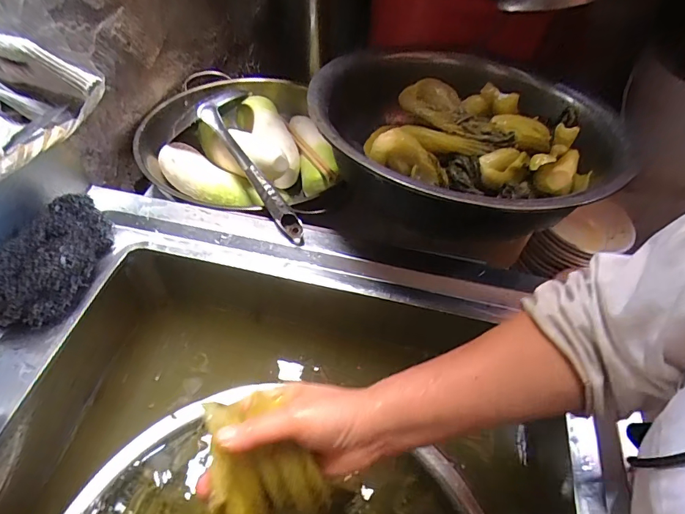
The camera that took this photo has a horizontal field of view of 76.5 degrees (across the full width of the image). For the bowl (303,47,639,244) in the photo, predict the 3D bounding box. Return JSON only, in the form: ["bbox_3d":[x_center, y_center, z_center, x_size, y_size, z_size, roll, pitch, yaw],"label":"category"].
[{"bbox_3d":[0.150,-0.151,0.538,0.356,0.104,0.356,3,50,-3],"label":"bowl"}]

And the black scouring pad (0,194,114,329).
[{"bbox_3d":[-0.300,0.002,0.446,0.074,0.067,0.164,18,51,9],"label":"black scouring pad"}]

